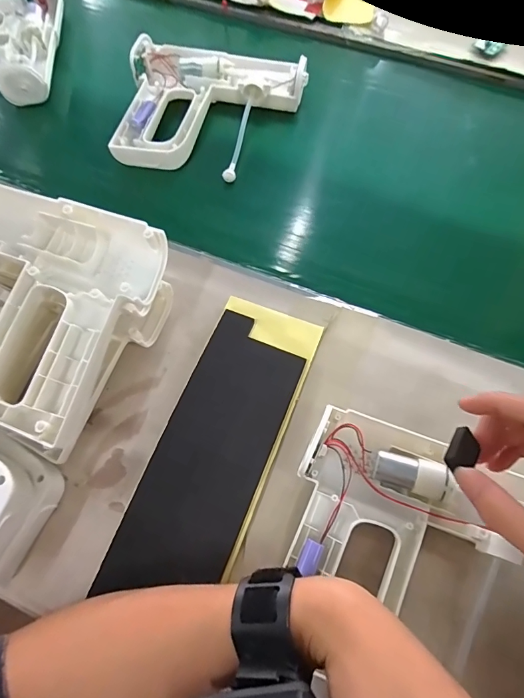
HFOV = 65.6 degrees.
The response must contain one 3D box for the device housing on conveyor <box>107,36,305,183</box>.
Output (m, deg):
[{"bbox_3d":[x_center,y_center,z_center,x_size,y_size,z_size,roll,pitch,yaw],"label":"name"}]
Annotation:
[{"bbox_3d":[-0.062,-0.294,0.493,0.208,0.038,0.180,10,68,6],"label":"device housing on conveyor"}]

